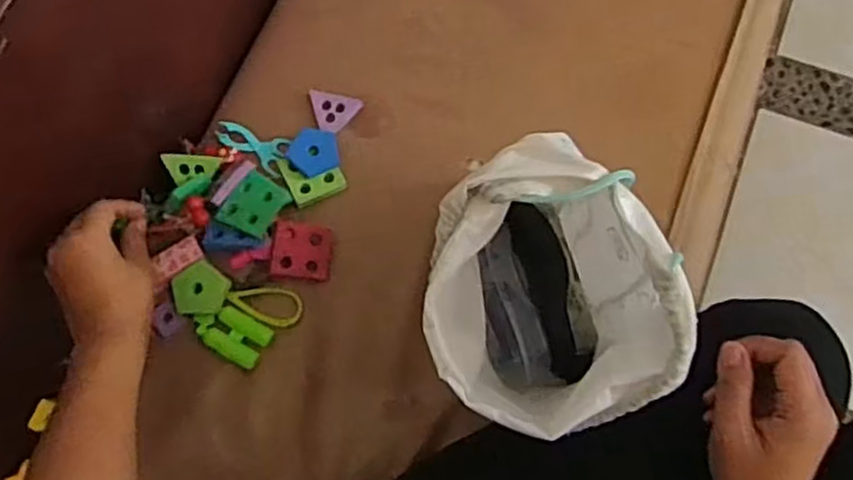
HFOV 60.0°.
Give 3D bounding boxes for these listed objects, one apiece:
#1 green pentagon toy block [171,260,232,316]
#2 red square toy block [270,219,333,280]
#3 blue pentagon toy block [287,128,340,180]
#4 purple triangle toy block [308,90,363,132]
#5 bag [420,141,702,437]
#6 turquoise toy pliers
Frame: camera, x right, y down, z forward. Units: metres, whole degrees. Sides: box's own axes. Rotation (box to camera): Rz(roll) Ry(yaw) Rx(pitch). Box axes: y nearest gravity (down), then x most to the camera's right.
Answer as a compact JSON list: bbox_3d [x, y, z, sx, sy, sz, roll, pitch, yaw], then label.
[{"bbox_3d":[-0.204,0.044,0.668,0.048,0.009,0.047,-13,72,-3],"label":"green pentagon toy block"},{"bbox_3d":[-0.115,0.011,0.683,0.054,0.008,0.052,5,87,-10],"label":"red square toy block"},{"bbox_3d":[-0.109,-0.084,0.713,0.046,0.009,0.047,-12,72,-3],"label":"blue pentagon toy block"},{"bbox_3d":[-0.094,-0.126,0.731,0.051,0.009,0.040,12,73,5],"label":"purple triangle toy block"},{"bbox_3d":[0.072,0.046,0.526,0.145,0.213,0.179,-13,72,-3],"label":"bag"},{"bbox_3d":[-0.170,-0.090,0.715,0.074,0.014,0.041,17,73,7],"label":"turquoise toy pliers"}]

